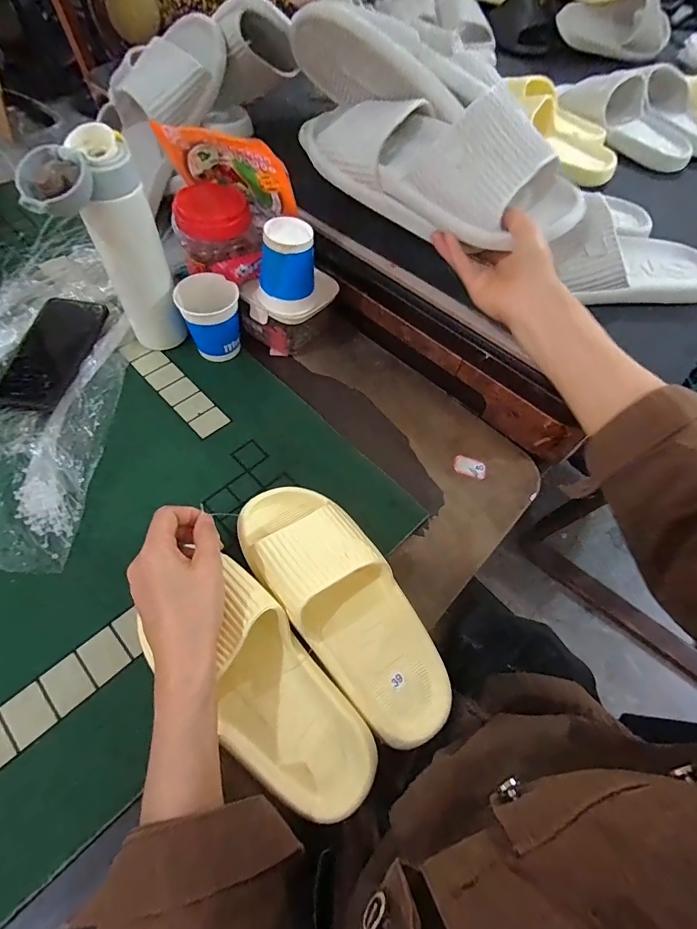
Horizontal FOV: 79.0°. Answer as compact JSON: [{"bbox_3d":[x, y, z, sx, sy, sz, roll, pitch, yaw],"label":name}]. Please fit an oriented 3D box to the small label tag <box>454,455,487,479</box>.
[{"bbox_3d":[0.141,0.002,0.489,0.037,0.004,0.023,17,60,6],"label":"small label tag"}]

